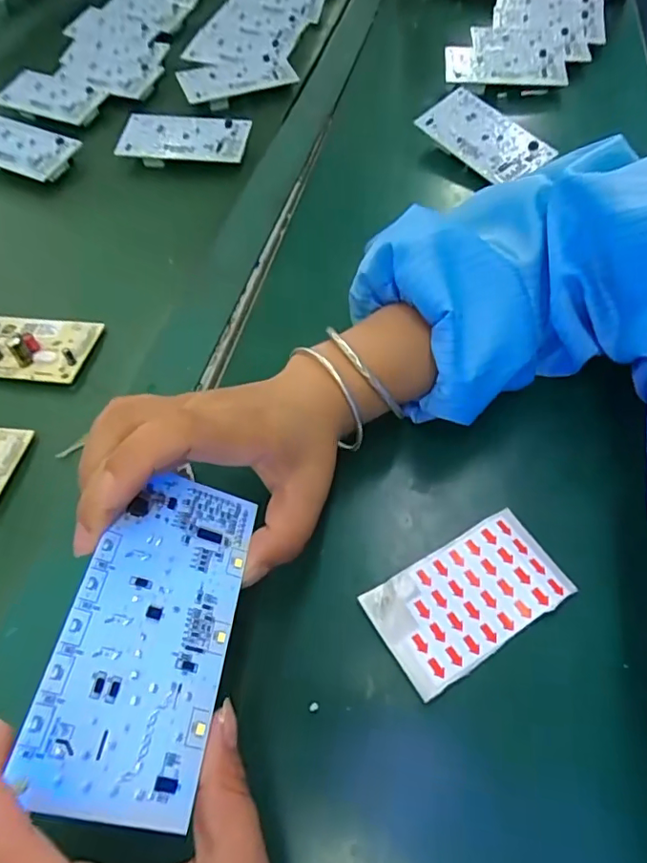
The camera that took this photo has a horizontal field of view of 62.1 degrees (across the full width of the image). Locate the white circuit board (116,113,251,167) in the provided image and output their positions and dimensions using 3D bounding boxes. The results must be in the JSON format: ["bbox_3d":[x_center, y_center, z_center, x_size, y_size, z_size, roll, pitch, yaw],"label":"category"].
[{"bbox_3d":[-0.125,-0.262,0.479,0.113,0.008,0.053,7,72,7],"label":"white circuit board"}]

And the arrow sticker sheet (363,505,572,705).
[{"bbox_3d":[0.070,0.078,0.257,0.090,0.004,0.051,-27,55,-14],"label":"arrow sticker sheet"}]

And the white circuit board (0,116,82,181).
[{"bbox_3d":[-0.280,-0.260,0.491,0.113,0.010,0.053,23,69,15],"label":"white circuit board"}]

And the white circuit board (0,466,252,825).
[{"bbox_3d":[-0.060,0.067,0.190,0.055,0.004,0.113,23,50,-17],"label":"white circuit board"}]

